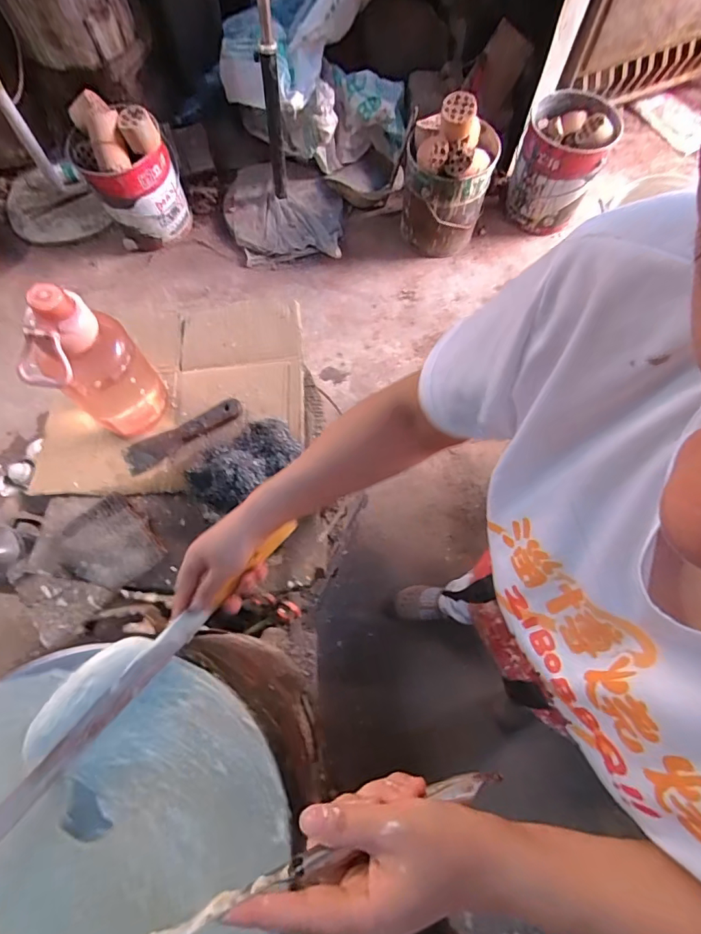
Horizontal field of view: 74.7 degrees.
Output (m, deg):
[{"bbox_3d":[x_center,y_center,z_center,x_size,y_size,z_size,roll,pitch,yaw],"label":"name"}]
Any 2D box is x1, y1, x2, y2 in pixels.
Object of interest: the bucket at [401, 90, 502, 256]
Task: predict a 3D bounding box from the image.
[{"bbox_3d":[0.314,-0.930,1.483,0.270,0.452,0.223,12,72,6],"label":"bucket"}]

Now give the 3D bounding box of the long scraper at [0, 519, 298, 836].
[{"bbox_3d":[-0.212,0.210,0.463,0.022,0.018,0.427,40,72,13],"label":"long scraper"}]

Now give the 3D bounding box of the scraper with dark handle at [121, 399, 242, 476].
[{"bbox_3d":[-0.246,-0.051,0.671,0.180,0.022,0.045,-28,73,-7],"label":"scraper with dark handle"}]

